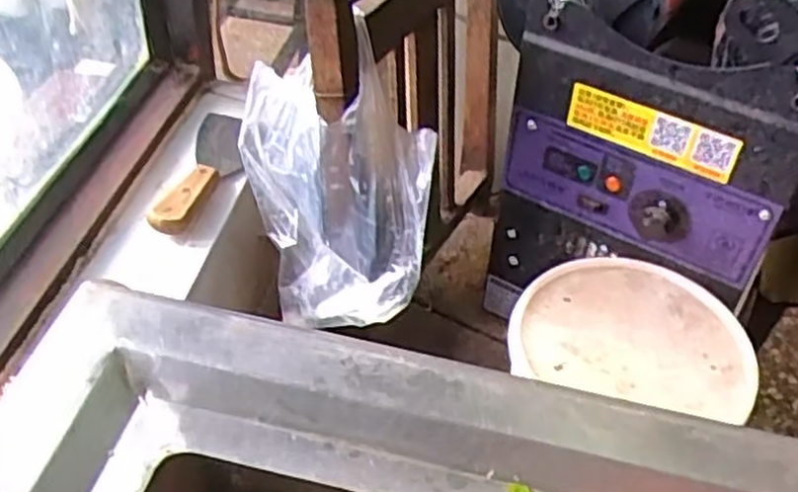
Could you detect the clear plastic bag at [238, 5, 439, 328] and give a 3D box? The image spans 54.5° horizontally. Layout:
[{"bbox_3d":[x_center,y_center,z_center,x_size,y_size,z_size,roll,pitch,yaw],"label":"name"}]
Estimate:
[{"bbox_3d":[-0.063,-0.056,0.746,0.156,0.234,0.171,-6,45,-12],"label":"clear plastic bag"}]

